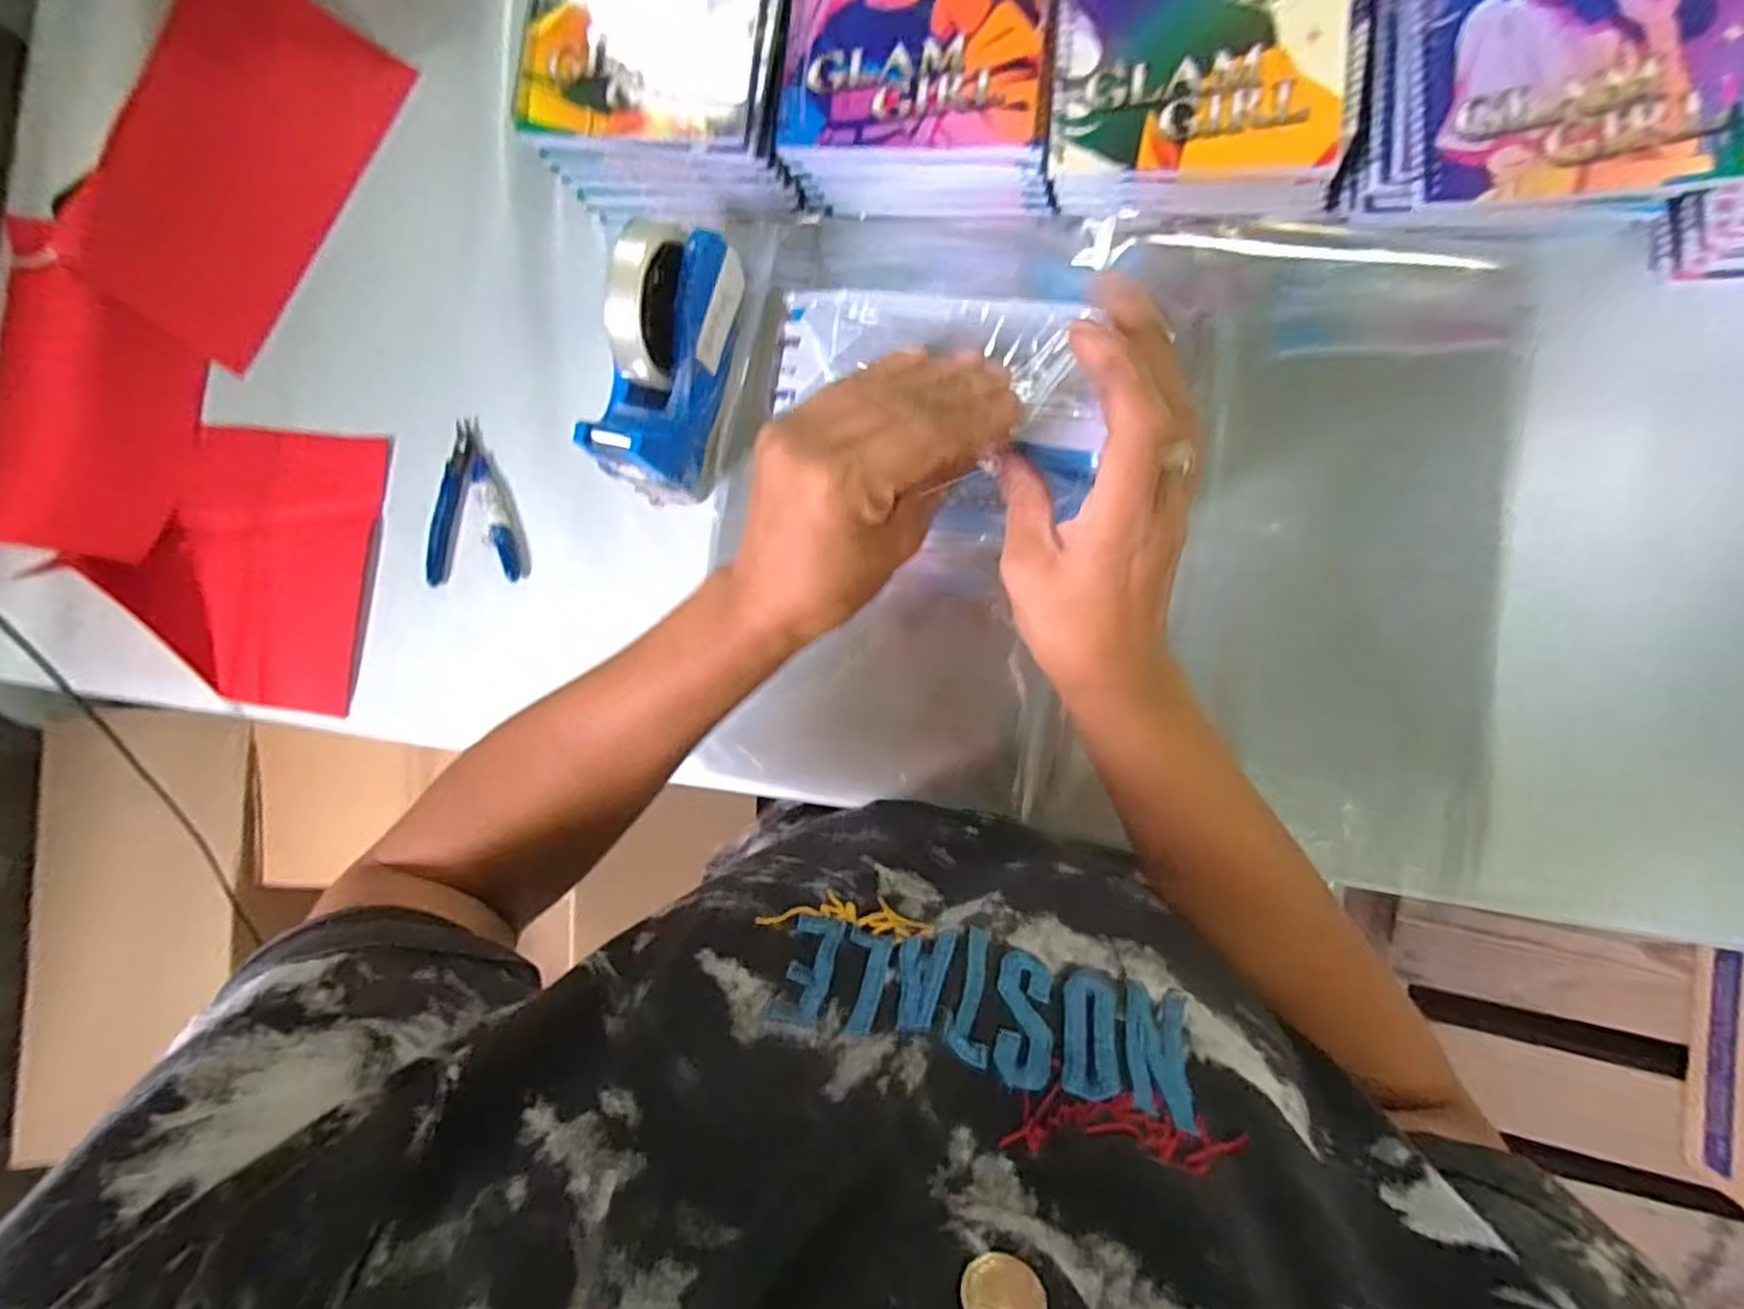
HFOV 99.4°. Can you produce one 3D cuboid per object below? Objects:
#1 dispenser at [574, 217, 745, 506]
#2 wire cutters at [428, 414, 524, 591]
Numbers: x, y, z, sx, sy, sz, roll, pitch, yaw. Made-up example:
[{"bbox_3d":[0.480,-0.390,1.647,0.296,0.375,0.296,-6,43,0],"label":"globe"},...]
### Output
[{"bbox_3d":[-0.125,-0.183,0.465,0.053,0.110,0.156,18,91,9],"label":"dispenser"},{"bbox_3d":[-0.293,-0.111,0.539,0.073,0.012,0.114,-3,87,9],"label":"wire cutters"}]

